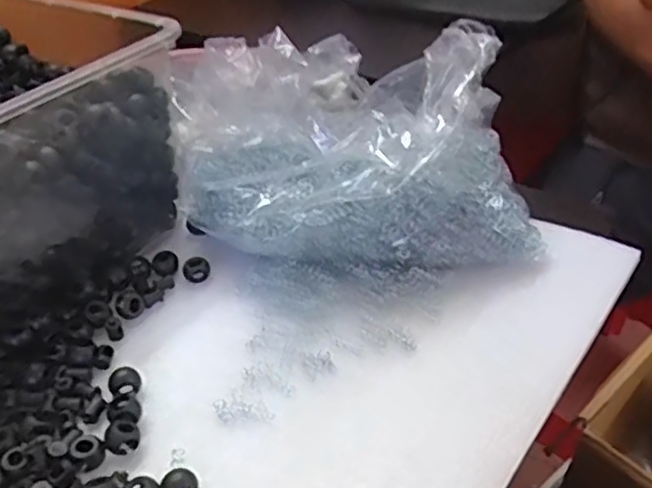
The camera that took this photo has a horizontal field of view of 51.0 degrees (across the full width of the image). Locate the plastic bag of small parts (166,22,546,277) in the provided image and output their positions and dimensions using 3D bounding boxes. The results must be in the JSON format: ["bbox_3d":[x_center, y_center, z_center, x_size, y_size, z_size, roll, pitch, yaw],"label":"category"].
[{"bbox_3d":[0.014,-0.056,0.446,0.229,0.124,0.124,-5,38,-1],"label":"plastic bag of small parts"}]

